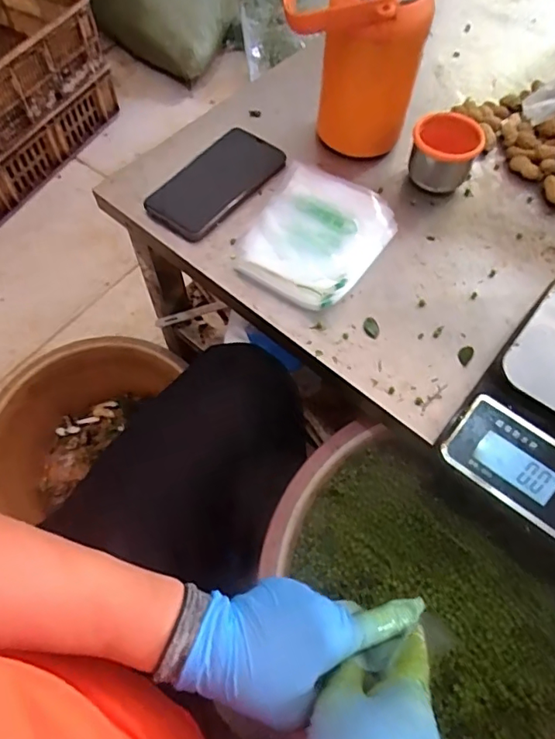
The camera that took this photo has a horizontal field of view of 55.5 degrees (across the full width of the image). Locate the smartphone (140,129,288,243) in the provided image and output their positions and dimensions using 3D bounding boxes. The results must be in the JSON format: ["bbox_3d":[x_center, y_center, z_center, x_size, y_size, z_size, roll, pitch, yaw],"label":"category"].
[{"bbox_3d":[-0.063,-0.200,0.554,0.076,0.005,0.152,36,66,17],"label":"smartphone"}]

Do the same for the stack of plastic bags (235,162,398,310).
[{"bbox_3d":[0.042,-0.135,0.511,0.119,0.034,0.164,24,63,11],"label":"stack of plastic bags"}]

